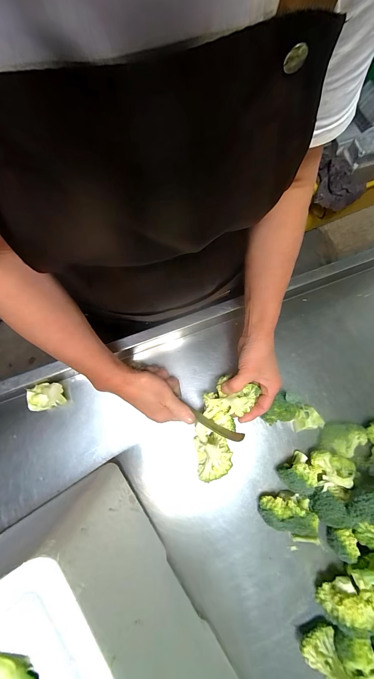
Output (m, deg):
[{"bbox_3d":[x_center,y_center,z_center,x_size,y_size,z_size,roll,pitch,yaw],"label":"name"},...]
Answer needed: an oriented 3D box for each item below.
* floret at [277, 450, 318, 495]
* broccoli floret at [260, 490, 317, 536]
[{"bbox_3d":[0.176,0.211,0.414,0.055,0.045,0.048,-39,79,-10],"label":"floret"},{"bbox_3d":[0.157,0.263,0.397,0.089,0.057,0.052,14,75,3],"label":"broccoli floret"}]

